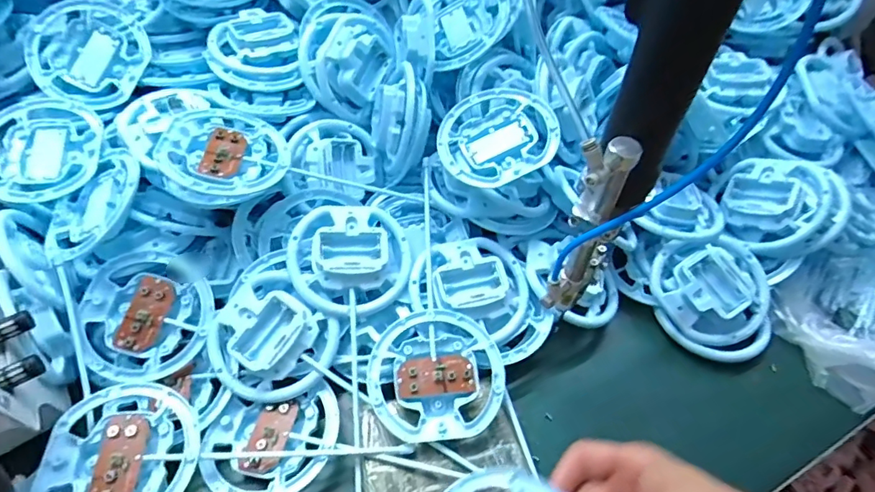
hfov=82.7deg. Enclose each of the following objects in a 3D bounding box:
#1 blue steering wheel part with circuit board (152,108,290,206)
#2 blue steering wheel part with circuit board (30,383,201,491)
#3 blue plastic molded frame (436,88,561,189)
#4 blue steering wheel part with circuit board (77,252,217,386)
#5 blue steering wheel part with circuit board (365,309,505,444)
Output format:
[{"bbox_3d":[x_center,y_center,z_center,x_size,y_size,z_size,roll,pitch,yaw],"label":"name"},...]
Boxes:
[{"bbox_3d":[-0.187,-0.079,0.433,0.108,0.025,0.108,-18,61,-36],"label":"blue steering wheel part with circuit board"},{"bbox_3d":[-0.224,0.154,0.358,0.098,0.027,0.102,1,53,-2],"label":"blue steering wheel part with circuit board"},{"bbox_3d":[0.053,-0.098,0.450,0.102,0.022,0.102,-21,60,6],"label":"blue plastic molded frame"},{"bbox_3d":[-0.239,0.057,0.413,0.097,0.015,0.101,-10,79,-13],"label":"blue steering wheel part with circuit board"},{"bbox_3d":[-0.002,0.104,0.401,0.103,0.020,0.103,1,64,-2],"label":"blue steering wheel part with circuit board"}]

